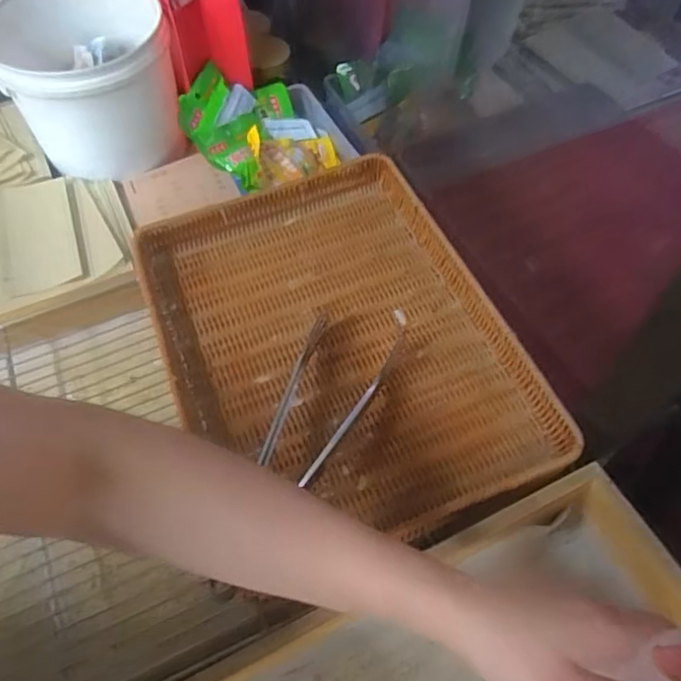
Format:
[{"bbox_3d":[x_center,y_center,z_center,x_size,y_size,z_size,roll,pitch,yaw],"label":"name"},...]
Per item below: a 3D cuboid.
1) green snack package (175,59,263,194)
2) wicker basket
[{"bbox_3d":[-0.150,-0.265,0.736,0.094,0.056,0.161,-8,56,-4],"label":"green snack package"},{"bbox_3d":[-0.006,-0.003,0.586,0.314,0.048,0.419,-21,58,-12],"label":"wicker basket"}]

